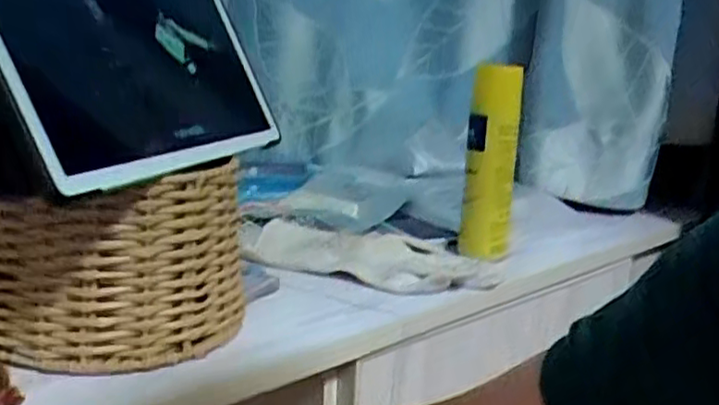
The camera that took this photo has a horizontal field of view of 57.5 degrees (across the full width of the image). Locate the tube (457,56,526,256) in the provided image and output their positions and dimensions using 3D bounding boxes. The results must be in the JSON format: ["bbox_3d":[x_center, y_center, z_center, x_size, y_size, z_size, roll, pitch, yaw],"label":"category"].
[{"bbox_3d":[0.119,-0.037,0.586,0.045,0.168,0.039,5,12,12],"label":"tube"}]

